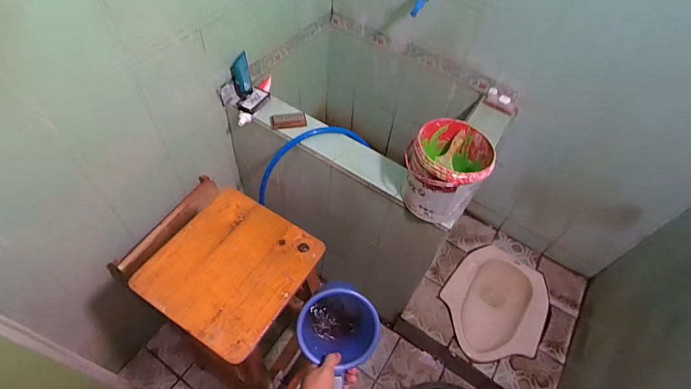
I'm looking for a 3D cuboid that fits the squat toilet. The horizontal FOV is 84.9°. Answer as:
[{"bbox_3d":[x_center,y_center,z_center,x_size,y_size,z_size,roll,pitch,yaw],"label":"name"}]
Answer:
[{"bbox_3d":[0.597,0.496,1.597,0.397,0.244,0.470,29,56,15],"label":"squat toilet"}]

